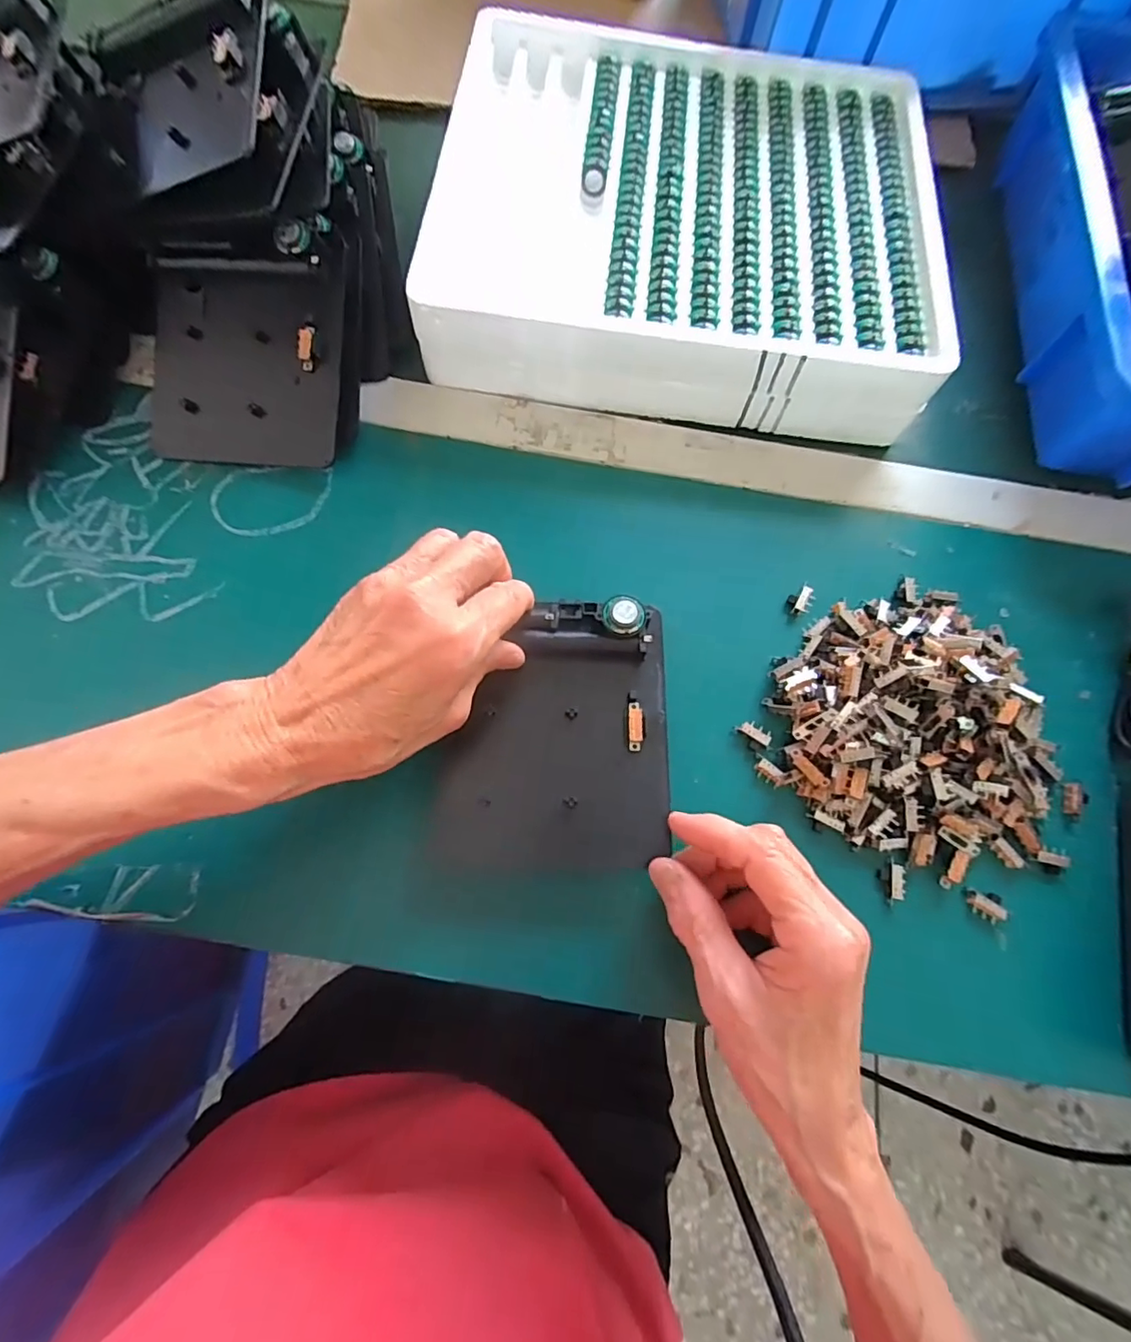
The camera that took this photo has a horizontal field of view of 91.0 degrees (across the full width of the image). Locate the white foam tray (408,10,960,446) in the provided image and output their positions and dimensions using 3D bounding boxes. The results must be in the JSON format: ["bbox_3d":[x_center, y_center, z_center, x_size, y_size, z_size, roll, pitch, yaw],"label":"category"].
[{"bbox_3d":[0.080,-0.307,0.380,0.311,0.057,0.281,6,72,0],"label":"white foam tray"}]

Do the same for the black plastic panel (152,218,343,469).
[{"bbox_3d":[-0.187,-0.183,0.320,0.108,0.016,0.118,4,97,2],"label":"black plastic panel"}]

